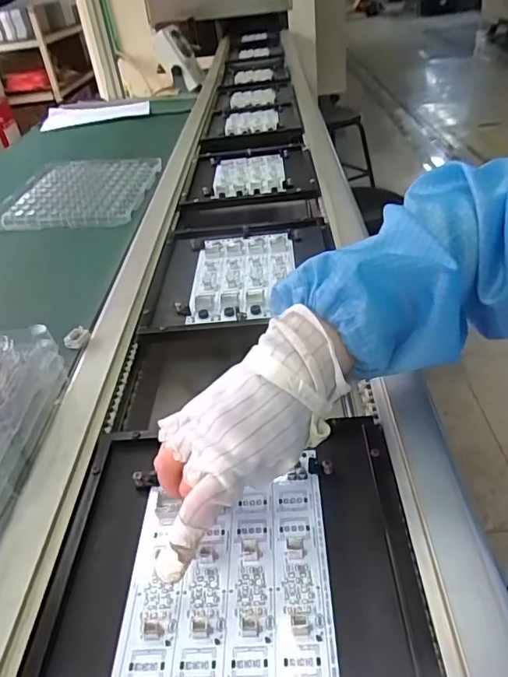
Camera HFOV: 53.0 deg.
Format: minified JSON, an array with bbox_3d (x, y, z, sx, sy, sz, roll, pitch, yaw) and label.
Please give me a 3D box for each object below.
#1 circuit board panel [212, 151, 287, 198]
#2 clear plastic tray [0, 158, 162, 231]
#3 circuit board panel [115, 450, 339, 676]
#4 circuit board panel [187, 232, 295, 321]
[{"bbox_3d":[-0.008,-0.309,0.942,0.126,0.012,0.197,-5,36,5],"label":"circuit board panel"},{"bbox_3d":[-0.313,-0.266,0.911,0.249,0.026,0.281,-6,36,3],"label":"clear plastic tray"},{"bbox_3d":[-0.016,0.163,0.321,0.126,0.007,0.184,-3,36,3],"label":"circuit board panel"},{"bbox_3d":[-0.014,-0.084,0.647,0.121,0.013,0.190,-4,36,6],"label":"circuit board panel"}]

